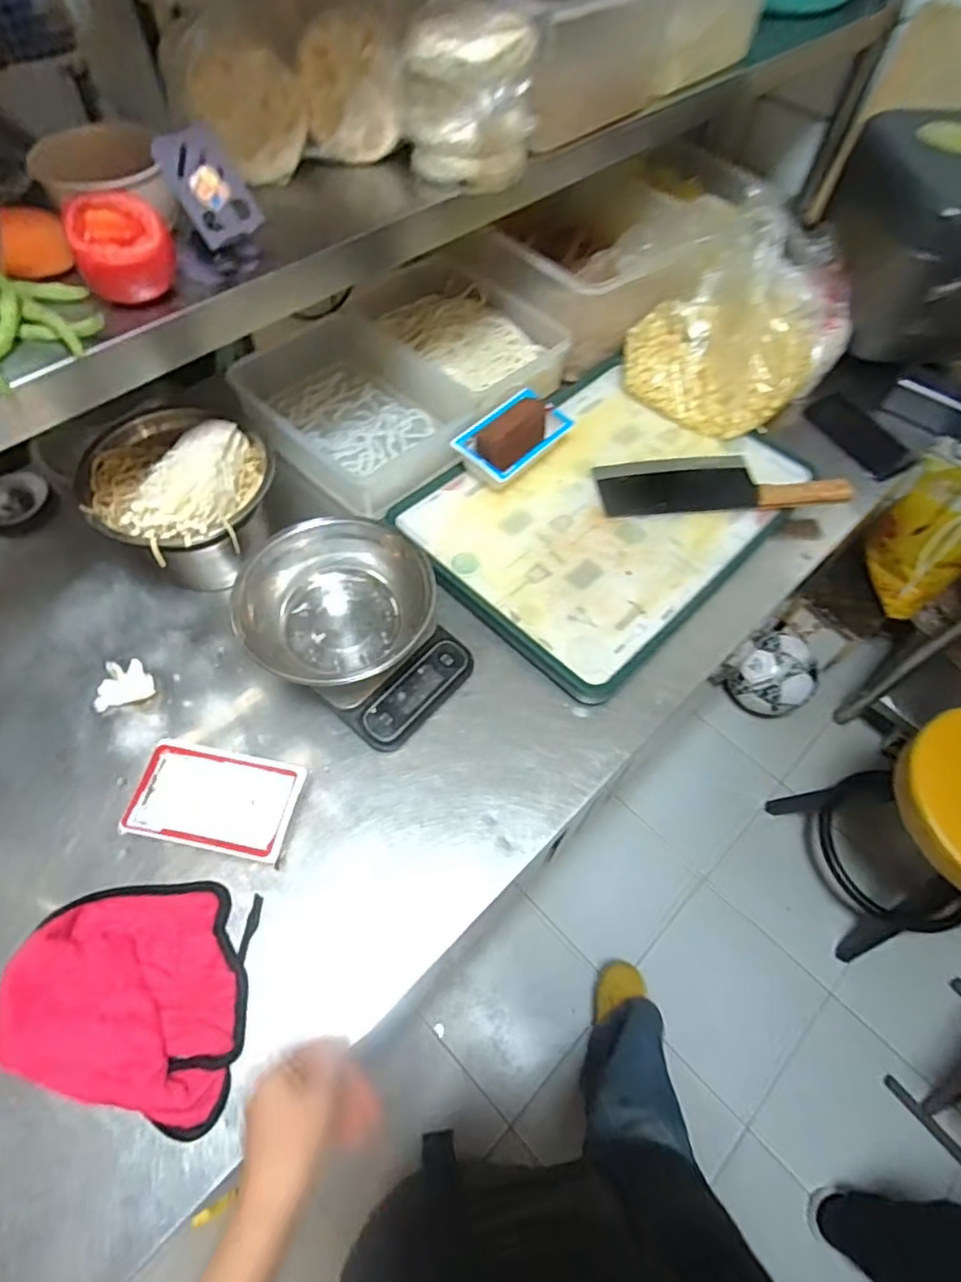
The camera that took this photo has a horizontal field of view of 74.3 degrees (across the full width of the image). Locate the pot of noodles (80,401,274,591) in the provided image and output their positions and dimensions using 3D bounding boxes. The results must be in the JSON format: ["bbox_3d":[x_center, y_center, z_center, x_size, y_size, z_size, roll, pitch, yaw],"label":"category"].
[{"bbox_3d":[-0.311,-0.150,0.683,0.173,0.140,0.172,1,60,-2],"label":"pot of noodles"}]

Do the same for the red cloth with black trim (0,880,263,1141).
[{"bbox_3d":[-0.275,0.275,0.514,0.188,0.036,0.157,15,60,6],"label":"red cloth with black trim"}]

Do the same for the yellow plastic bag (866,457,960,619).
[{"bbox_3d":[0.884,-0.206,1.237,0.247,0.341,0.193,-34,66,-20],"label":"yellow plastic bag"}]

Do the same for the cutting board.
[{"bbox_3d":[0.148,-0.170,0.788,0.335,0.038,0.458,40,66,19],"label":"cutting board"}]

